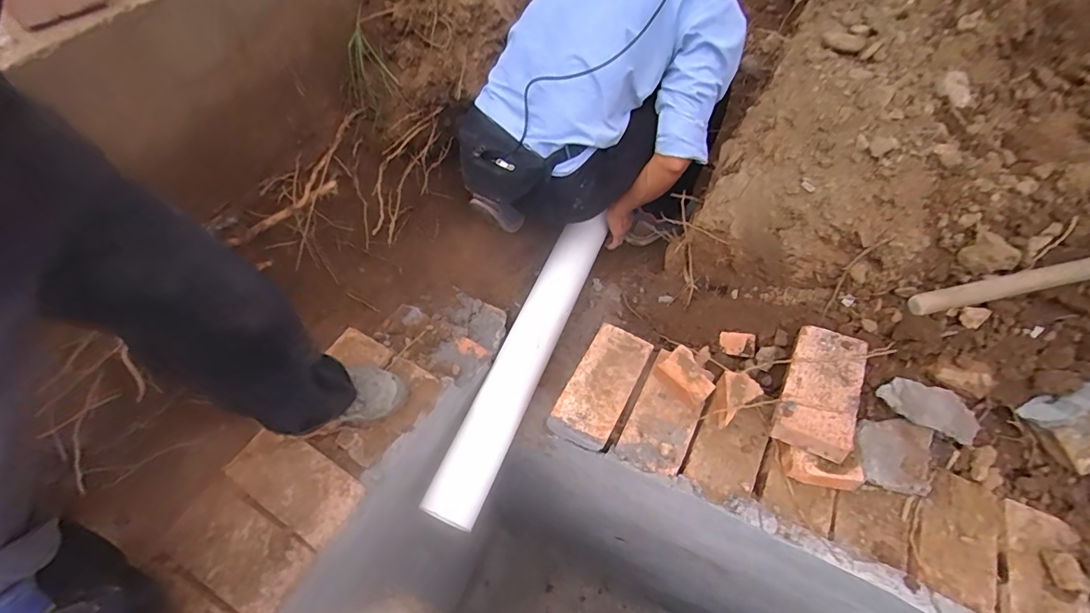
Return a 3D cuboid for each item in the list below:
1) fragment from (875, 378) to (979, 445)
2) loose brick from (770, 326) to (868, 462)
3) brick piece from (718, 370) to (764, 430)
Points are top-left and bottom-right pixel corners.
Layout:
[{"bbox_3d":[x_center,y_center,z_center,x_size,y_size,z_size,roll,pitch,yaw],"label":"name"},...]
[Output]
[{"bbox_3d":[0.654,0.171,0.836,0.170,0.034,0.074,17,58,10],"label":"fragment"},{"bbox_3d":[0.469,0.137,0.840,0.112,0.053,0.227,22,57,16],"label":"loose brick"},{"bbox_3d":[0.335,0.164,0.886,0.094,0.060,0.068,-38,65,-23],"label":"brick piece"}]

